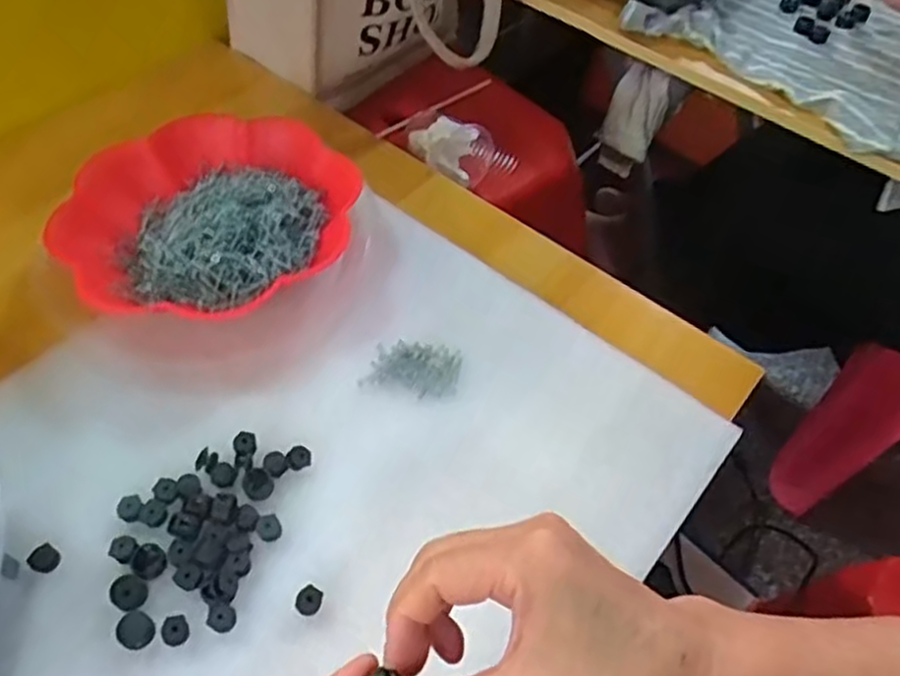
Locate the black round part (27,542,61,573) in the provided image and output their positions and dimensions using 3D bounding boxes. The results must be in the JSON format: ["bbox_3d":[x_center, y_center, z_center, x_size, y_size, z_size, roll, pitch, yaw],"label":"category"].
[{"bbox_3d":[-0.226,0.123,0.399,0.016,0.004,0.014,25,55,14],"label":"black round part"}]

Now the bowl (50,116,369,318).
[{"bbox_3d":[-0.178,-0.087,0.532,0.208,0.047,0.187,-32,61,-25],"label":"bowl"}]

